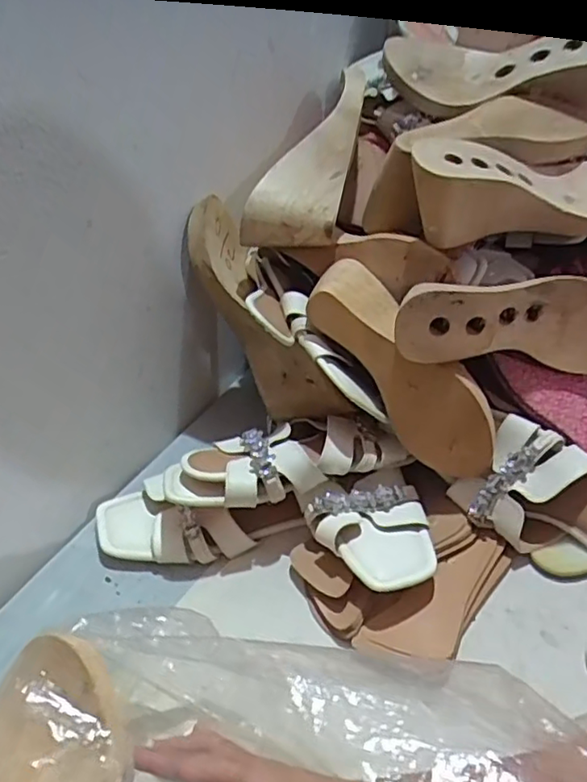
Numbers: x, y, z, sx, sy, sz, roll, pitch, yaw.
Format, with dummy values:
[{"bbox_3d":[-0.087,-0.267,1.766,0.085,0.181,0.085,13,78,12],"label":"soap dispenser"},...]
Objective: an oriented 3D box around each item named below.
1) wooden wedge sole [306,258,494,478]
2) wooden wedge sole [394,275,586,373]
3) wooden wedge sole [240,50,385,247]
[{"bbox_3d":[0.105,-0.025,0.535,0.086,0.070,0.219,-36,86,-32],"label":"wooden wedge sole"},{"bbox_3d":[0.192,-0.060,0.515,0.231,0.078,0.064,2,38,-14],"label":"wooden wedge sole"},{"bbox_3d":[0.027,-0.213,0.573,0.064,0.069,0.188,30,89,34],"label":"wooden wedge sole"}]

